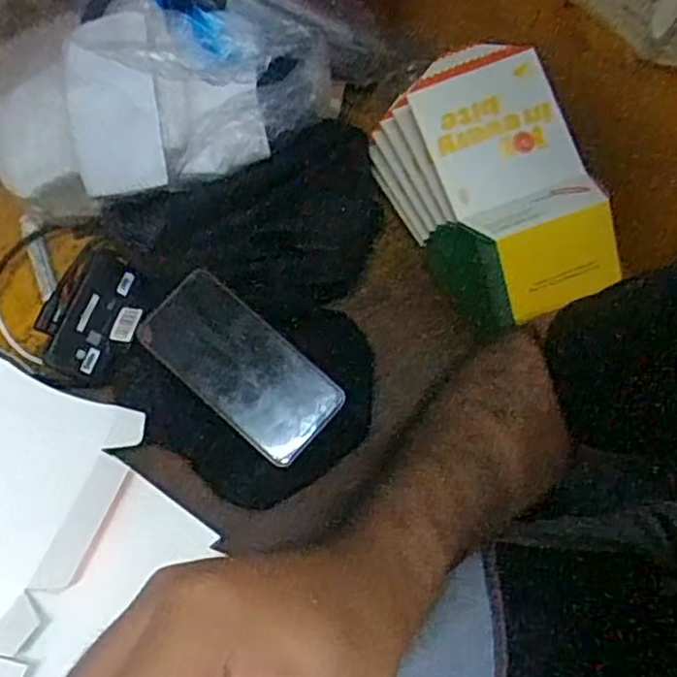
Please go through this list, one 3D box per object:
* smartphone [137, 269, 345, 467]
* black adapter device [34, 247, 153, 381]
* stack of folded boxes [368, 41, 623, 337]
[{"bbox_3d":[-0.076,0.022,0.545,0.158,0.005,0.077,41,86,5],"label":"smartphone"},{"bbox_3d":[-0.198,-0.019,0.559,0.070,0.019,0.098,23,67,-15],"label":"black adapter device"},{"bbox_3d":[0.127,-0.110,0.563,0.128,0.126,0.220,-18,64,-9],"label":"stack of folded boxes"}]

